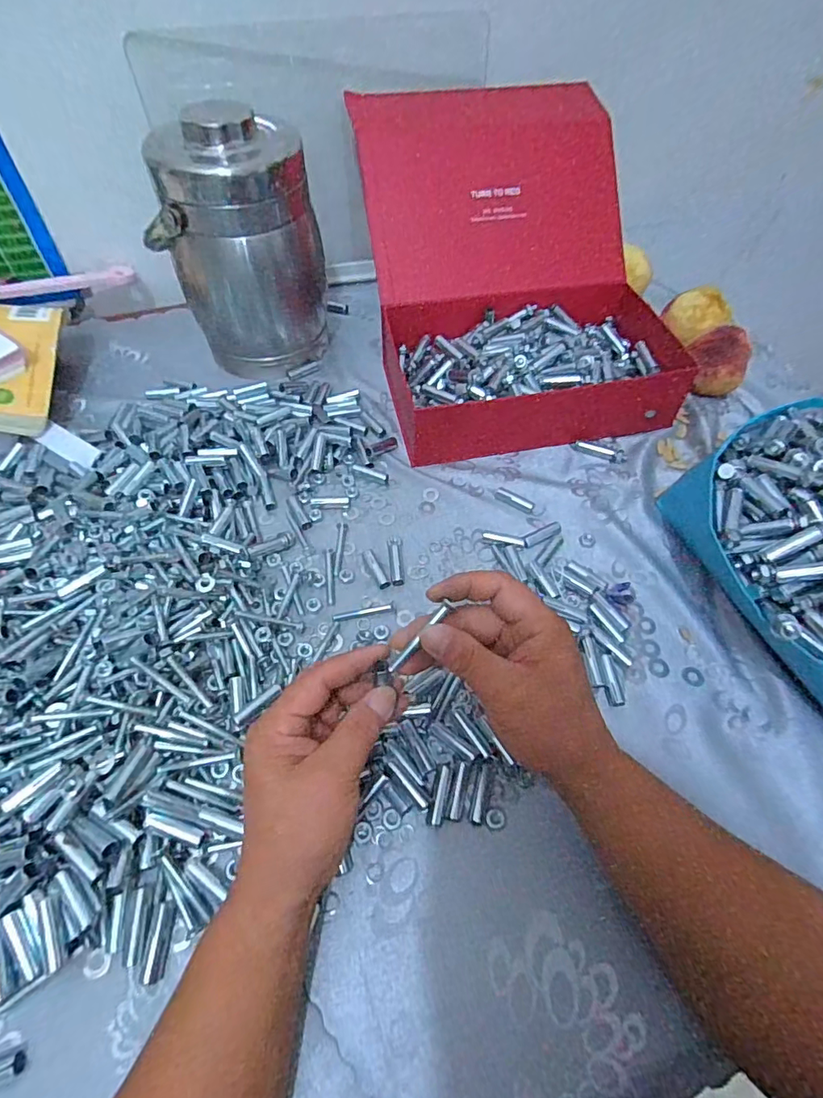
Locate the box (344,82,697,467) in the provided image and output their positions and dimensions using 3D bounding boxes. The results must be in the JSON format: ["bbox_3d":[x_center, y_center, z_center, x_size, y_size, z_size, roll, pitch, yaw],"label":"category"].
[{"bbox_3d":[0.116,-0.307,0.566,0.297,0.212,0.341,-9,56,-7],"label":"box"}]

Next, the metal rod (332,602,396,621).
[{"bbox_3d":[-0.041,0.055,0.447,0.054,0.004,0.008,-9,56,-7],"label":"metal rod"}]

